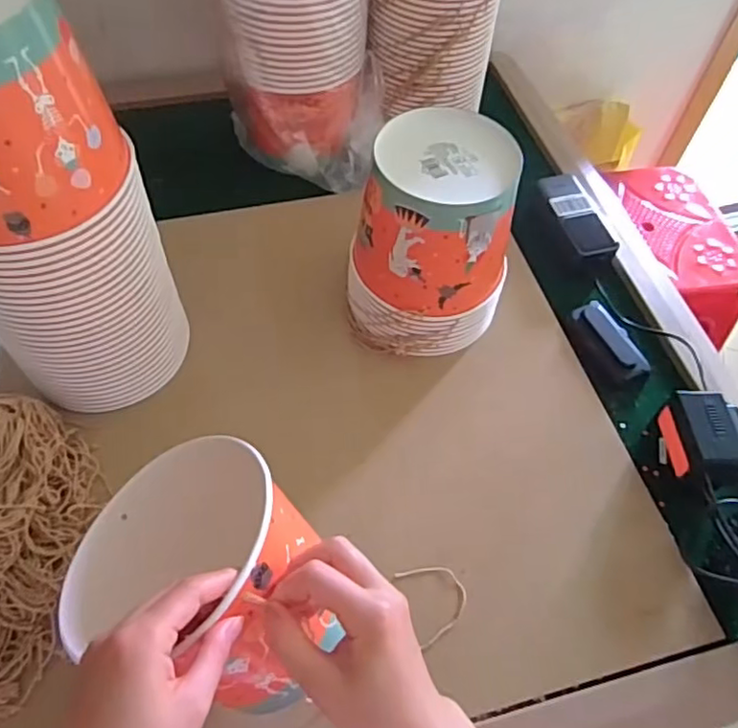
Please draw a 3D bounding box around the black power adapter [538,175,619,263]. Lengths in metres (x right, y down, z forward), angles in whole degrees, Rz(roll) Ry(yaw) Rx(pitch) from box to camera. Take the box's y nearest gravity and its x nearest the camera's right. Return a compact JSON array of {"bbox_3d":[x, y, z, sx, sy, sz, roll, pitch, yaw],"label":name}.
[{"bbox_3d":[0.253,-0.177,0.764,0.065,0.037,0.139,-11,58,-11],"label":"black power adapter"}]

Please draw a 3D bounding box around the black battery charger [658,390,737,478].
[{"bbox_3d":[0.314,0.076,0.586,0.055,0.068,0.078,-1,57,-4],"label":"black battery charger"}]

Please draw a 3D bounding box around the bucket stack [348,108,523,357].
[{"bbox_3d":[0.064,-0.122,0.610,0.151,0.188,0.148,16,57,7],"label":"bucket stack"}]

